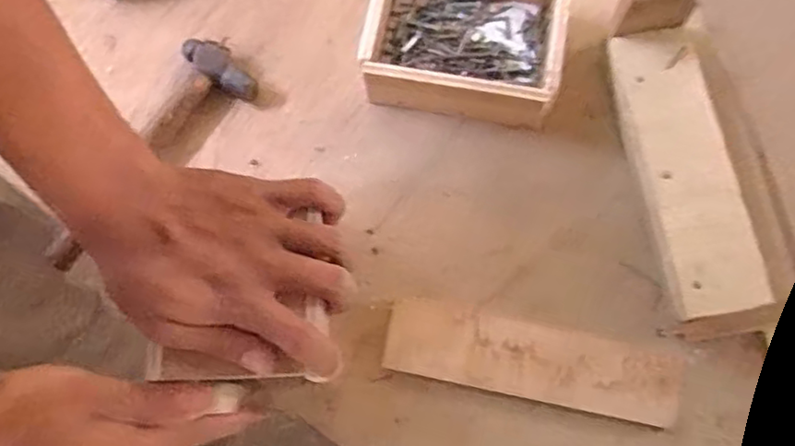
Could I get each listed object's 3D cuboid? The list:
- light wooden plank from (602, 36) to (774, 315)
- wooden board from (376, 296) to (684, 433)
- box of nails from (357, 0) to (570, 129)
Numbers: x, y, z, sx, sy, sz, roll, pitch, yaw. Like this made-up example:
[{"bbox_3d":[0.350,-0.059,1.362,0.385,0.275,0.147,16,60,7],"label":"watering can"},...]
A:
[{"bbox_3d":[0.176,-0.035,0.412,0.055,0.019,0.183,-13,75,16],"label":"light wooden plank"},{"bbox_3d":[0.082,0.085,0.406,0.177,0.006,0.046,11,84,9],"label":"wooden board"},{"bbox_3d":[0.046,-0.125,0.445,0.131,0.041,0.097,12,77,8],"label":"box of nails"}]

